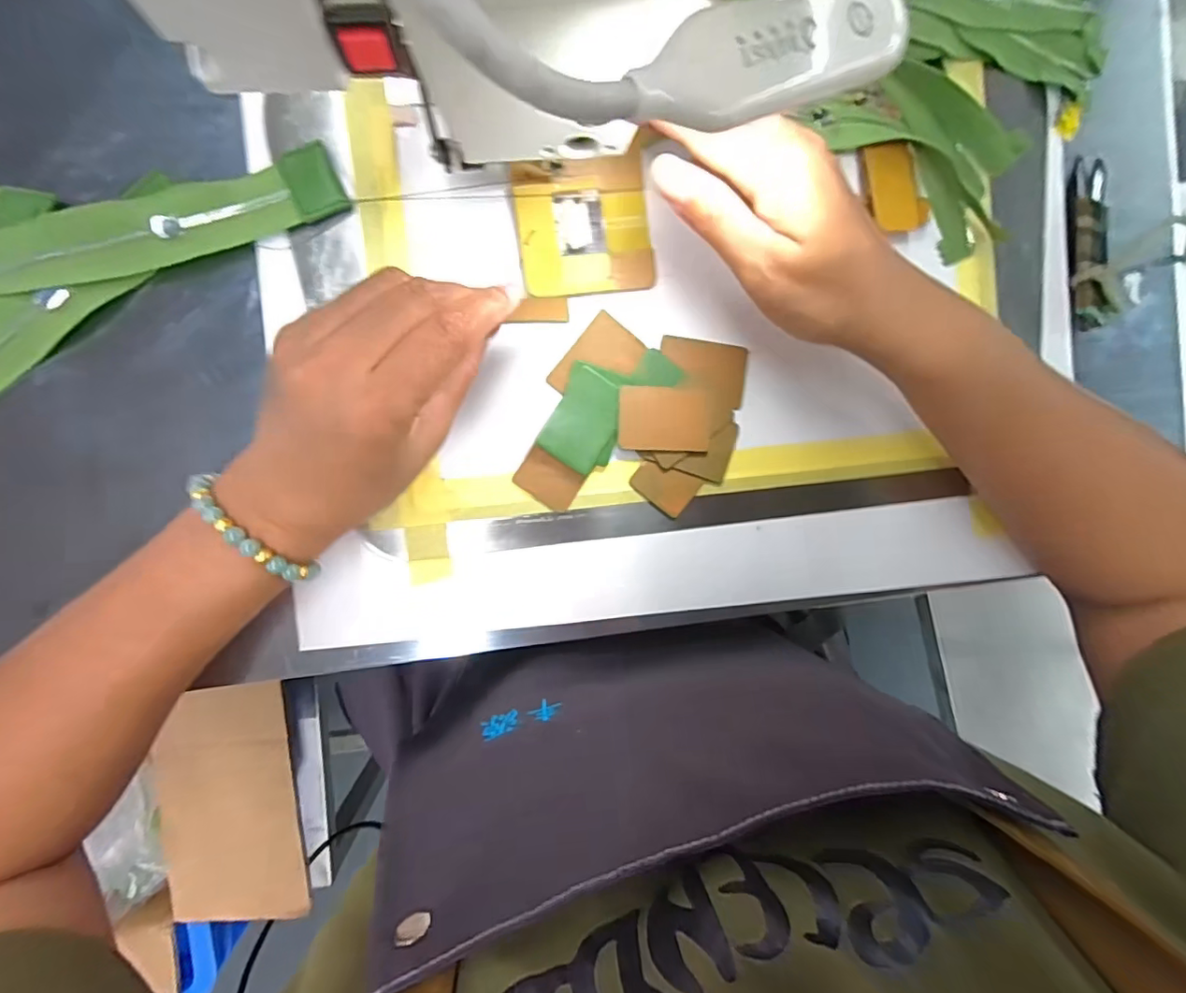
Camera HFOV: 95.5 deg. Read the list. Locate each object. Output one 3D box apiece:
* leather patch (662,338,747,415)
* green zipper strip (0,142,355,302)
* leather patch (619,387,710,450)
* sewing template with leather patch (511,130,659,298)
[{"bbox_3d":[0.063,-0.070,0.305,0.048,0.008,0.037,7,91,-7],"label":"leather patch"},{"bbox_3d":[-0.268,-0.122,0.265,0.285,0.008,0.040,-16,94,-5],"label":"green zipper strip"},{"bbox_3d":[0.039,-0.043,0.299,0.050,0.004,0.035,0,95,-6],"label":"leather patch"},{"bbox_3d":[-0.004,-0.148,0.293,0.072,0.006,0.072,-9,93,-6],"label":"sewing template with leather patch"}]

